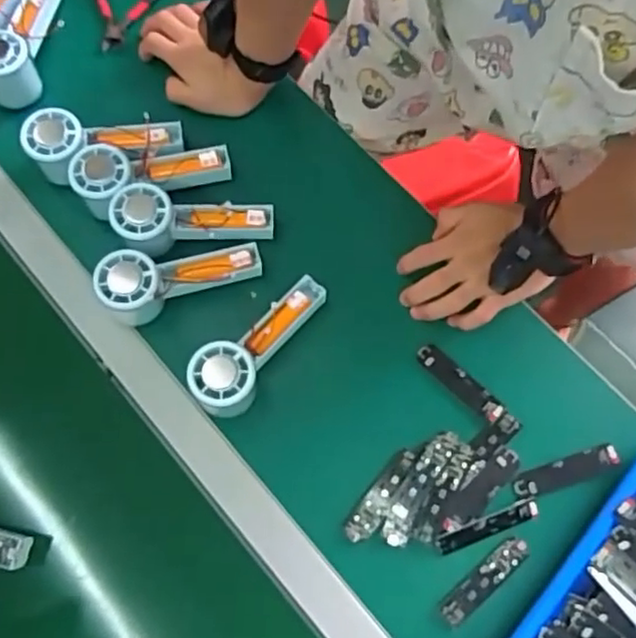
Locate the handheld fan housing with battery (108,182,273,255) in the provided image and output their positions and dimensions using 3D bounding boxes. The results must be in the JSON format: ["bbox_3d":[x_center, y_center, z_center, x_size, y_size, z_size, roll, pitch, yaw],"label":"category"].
[{"bbox_3d":[-0.120,-0.089,0.641,0.147,0.058,0.065,7,73,4],"label":"handheld fan housing with battery"}]

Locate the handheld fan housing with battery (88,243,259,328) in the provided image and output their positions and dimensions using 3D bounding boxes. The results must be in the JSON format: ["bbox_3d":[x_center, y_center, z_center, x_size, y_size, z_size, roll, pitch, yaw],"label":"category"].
[{"bbox_3d":[-0.128,-0.041,0.630,0.149,0.064,0.057,-15,73,-2],"label":"handheld fan housing with battery"}]

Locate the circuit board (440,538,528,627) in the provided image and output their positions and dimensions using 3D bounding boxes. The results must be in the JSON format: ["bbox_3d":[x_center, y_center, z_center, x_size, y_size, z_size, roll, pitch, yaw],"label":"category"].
[{"bbox_3d":[0.142,0.222,0.565,0.091,0.006,0.023,-41,76,-10],"label":"circuit board"}]

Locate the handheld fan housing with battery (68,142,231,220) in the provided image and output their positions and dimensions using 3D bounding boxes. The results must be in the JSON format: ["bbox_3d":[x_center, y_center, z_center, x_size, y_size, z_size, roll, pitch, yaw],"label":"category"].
[{"bbox_3d":[-0.163,-0.140,0.659,0.147,0.060,0.060,-8,73,0],"label":"handheld fan housing with battery"}]

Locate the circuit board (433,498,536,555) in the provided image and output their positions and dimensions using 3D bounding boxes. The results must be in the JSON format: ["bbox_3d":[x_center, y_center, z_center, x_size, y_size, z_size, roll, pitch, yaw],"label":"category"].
[{"bbox_3d":[0.146,0.179,0.575,0.091,0.006,0.016,-21,73,-4],"label":"circuit board"}]

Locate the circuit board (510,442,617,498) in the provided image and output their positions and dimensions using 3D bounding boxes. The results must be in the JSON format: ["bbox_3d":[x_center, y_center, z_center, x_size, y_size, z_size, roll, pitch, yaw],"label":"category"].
[{"bbox_3d":[0.218,0.134,0.586,0.095,0.005,0.020,-20,73,-4],"label":"circuit board"}]

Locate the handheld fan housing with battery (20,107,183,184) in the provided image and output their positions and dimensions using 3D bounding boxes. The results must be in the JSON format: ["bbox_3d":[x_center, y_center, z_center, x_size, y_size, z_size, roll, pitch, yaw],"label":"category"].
[{"bbox_3d":[-0.212,-0.173,0.671,0.149,0.063,0.066,-4,73,1],"label":"handheld fan housing with battery"}]

